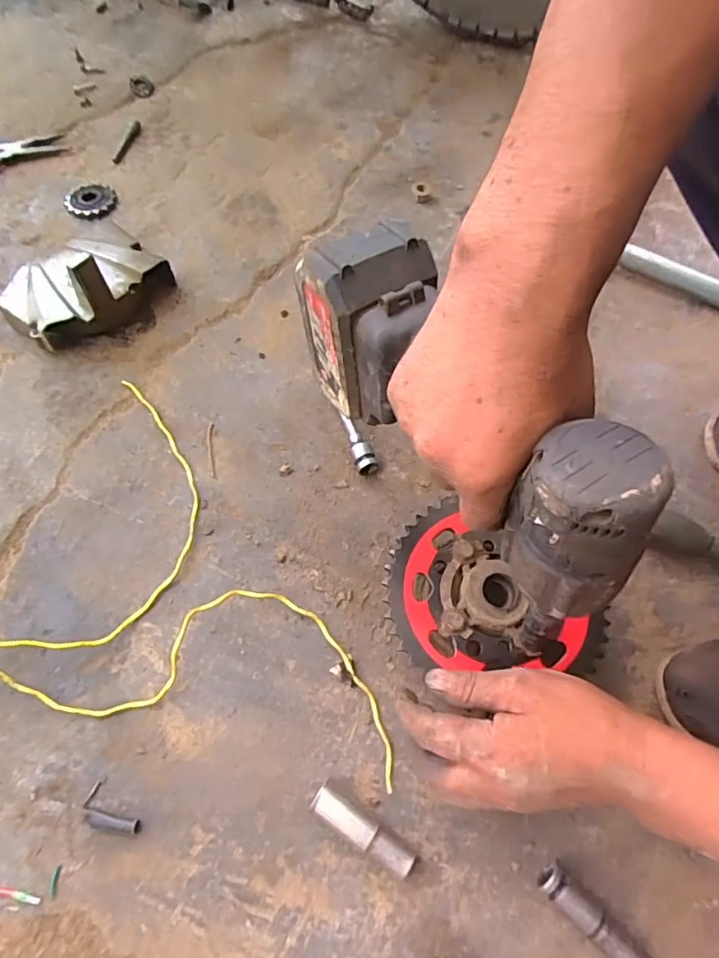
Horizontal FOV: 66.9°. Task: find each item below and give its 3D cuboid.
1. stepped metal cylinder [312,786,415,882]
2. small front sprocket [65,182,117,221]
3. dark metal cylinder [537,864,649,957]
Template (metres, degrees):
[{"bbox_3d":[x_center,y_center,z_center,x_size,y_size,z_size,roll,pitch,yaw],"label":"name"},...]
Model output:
[{"bbox_3d":[0.002,0.245,0.380,0.077,0.023,0.018,30,67,14],"label":"stepped metal cylinder"},{"bbox_3d":[-0.336,-0.347,0.680,0.065,0.008,0.060,0,63,0],"label":"small front sprocket"},{"bbox_3d":[0.153,0.289,0.356,0.078,0.021,0.018,39,70,18],"label":"dark metal cylinder"}]

